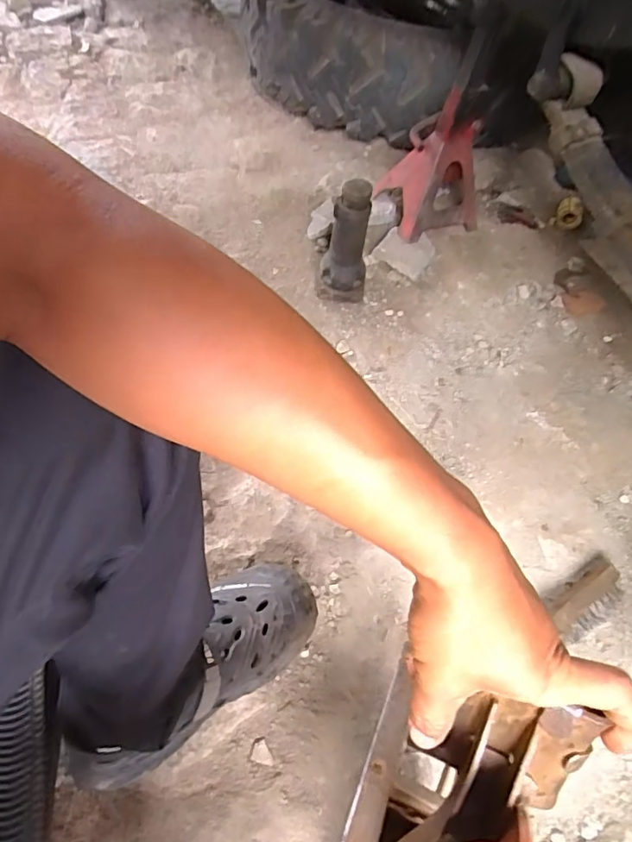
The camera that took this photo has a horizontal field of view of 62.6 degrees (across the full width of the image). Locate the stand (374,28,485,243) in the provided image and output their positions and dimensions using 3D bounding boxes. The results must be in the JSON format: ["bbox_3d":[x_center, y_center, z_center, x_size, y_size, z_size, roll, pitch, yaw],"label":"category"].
[{"bbox_3d":[0.235,-0.502,0.941,0.173,0.310,0.140,-19,60,-17],"label":"stand"}]

